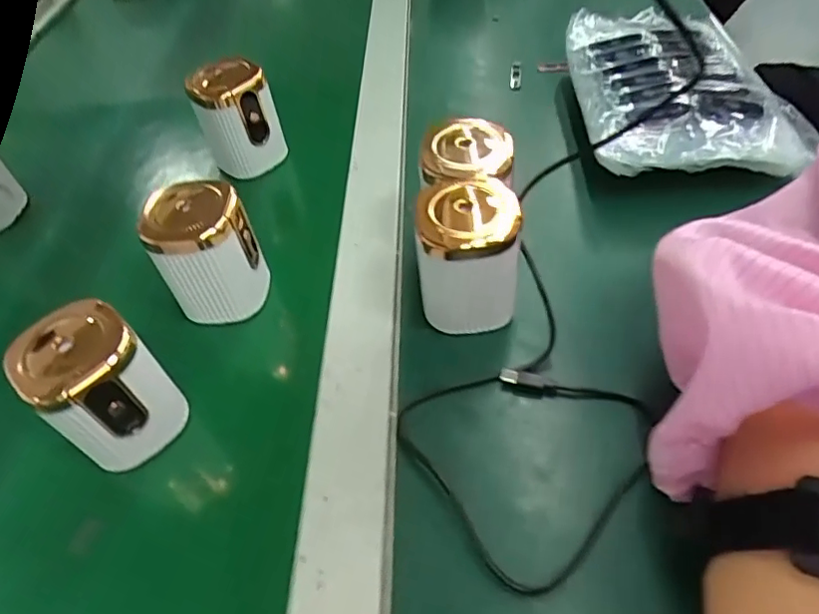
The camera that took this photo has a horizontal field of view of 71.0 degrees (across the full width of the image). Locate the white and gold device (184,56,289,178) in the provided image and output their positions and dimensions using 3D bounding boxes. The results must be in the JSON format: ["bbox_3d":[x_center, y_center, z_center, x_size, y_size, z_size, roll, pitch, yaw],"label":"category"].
[{"bbox_3d":[-0.131,-0.143,0.439,0.049,0.075,0.046,30,59,29],"label":"white and gold device"}]

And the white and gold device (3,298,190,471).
[{"bbox_3d":[-0.153,0.040,0.289,0.048,0.071,0.053,34,60,31],"label":"white and gold device"}]

